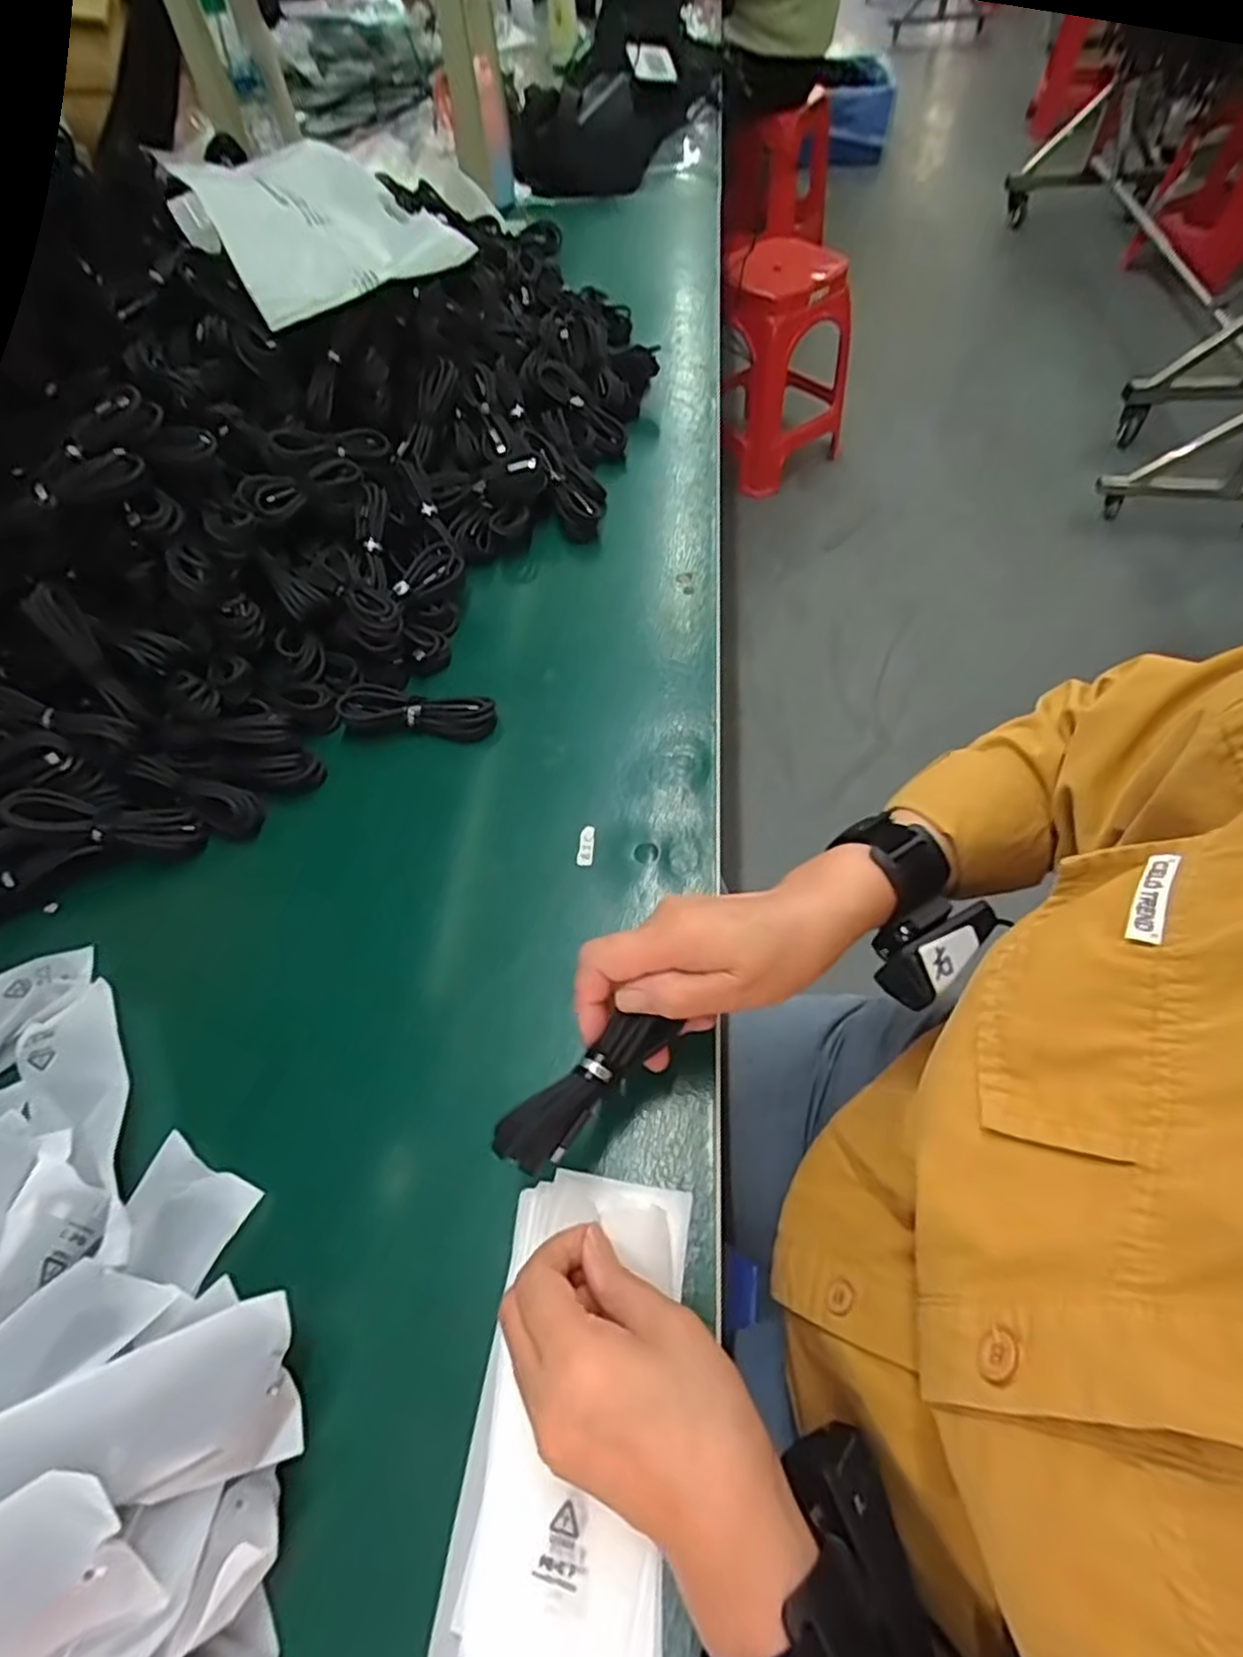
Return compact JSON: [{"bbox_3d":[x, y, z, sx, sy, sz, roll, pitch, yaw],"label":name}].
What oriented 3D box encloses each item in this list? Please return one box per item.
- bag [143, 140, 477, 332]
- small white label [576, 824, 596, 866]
[{"bbox_3d":[-0.240,-0.485,0.566,0.171,0.034,0.161,-40,86,-27],"label":"bag"},{"bbox_3d":[-0.023,0.010,0.465,0.011,0.004,0.030,3,58,6],"label":"small white label"}]

